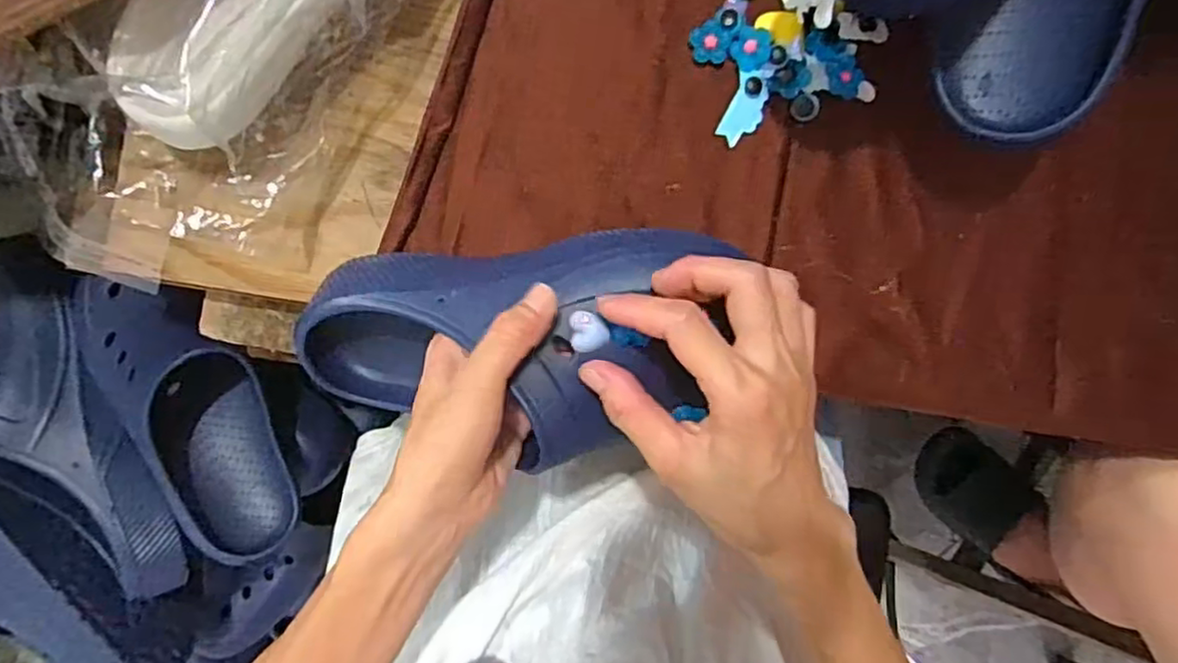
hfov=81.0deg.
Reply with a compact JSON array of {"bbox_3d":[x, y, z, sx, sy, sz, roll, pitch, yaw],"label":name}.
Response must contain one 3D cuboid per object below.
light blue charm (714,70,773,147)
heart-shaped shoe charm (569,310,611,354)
[{"bbox_3d":[0.094,-0.134,0.413,0.022,0.007,0.045,20,91,-3],"label":"light blue charm"},{"bbox_3d":[0.001,0.000,0.325,0.018,0.004,0.019,-7,92,-3],"label":"heart-shaped shoe charm"}]

